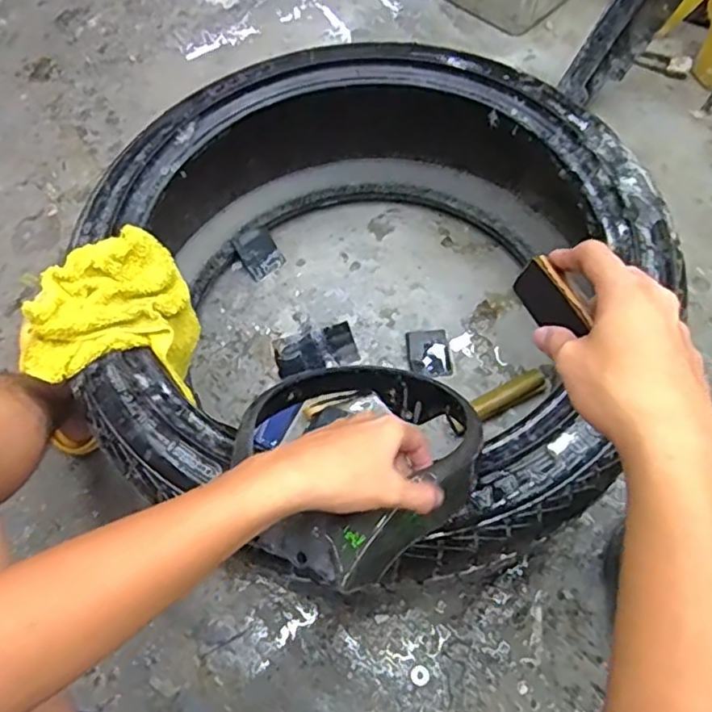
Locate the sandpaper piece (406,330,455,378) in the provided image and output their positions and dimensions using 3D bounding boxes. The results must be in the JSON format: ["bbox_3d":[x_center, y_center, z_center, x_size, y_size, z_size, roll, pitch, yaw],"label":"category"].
[{"bbox_3d":[0.105,-0.003,0.870,0.059,0.006,0.076,-7,63,0],"label":"sandpaper piece"}]

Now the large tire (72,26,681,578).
[{"bbox_3d":[0.023,-0.085,0.765,0.604,0.242,0.689,-9,63,-1],"label":"large tire"}]

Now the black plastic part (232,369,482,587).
[{"bbox_3d":[0.008,0.089,0.547,0.203,0.141,0.214,-2,63,3],"label":"black plastic part"}]

